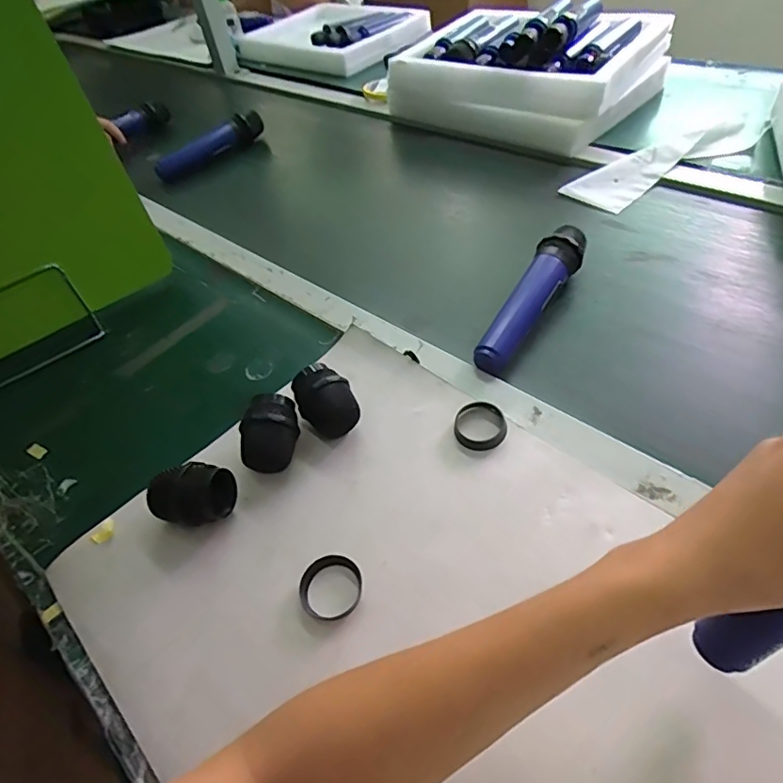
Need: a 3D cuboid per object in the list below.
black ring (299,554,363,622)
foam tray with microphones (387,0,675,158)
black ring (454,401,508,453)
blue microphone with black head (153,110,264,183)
[{"bbox_3d":[-0.042,0.137,0.373,0.044,0.009,0.043,-5,48,5],"label":"black ring"},{"bbox_3d":[0.212,-0.519,0.844,0.348,0.123,0.321,28,58,30],"label":"foam tray with microphones"},{"bbox_3d":[0.074,0.029,0.446,0.042,0.012,0.043,-5,48,5],"label":"black ring"},{"bbox_3d":[-0.298,-0.410,0.883,0.032,0.044,0.201,31,60,31],"label":"blue microphone with black head"}]

